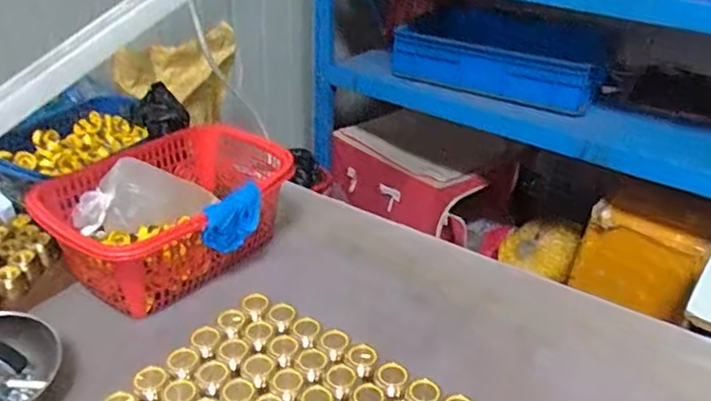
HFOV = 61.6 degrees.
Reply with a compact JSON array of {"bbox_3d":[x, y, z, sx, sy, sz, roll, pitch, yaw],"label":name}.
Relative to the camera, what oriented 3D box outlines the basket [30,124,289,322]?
[{"bbox_3d":[-0.215,0.001,0.743,0.214,0.122,0.289,22,37,30],"label":"basket"}]

